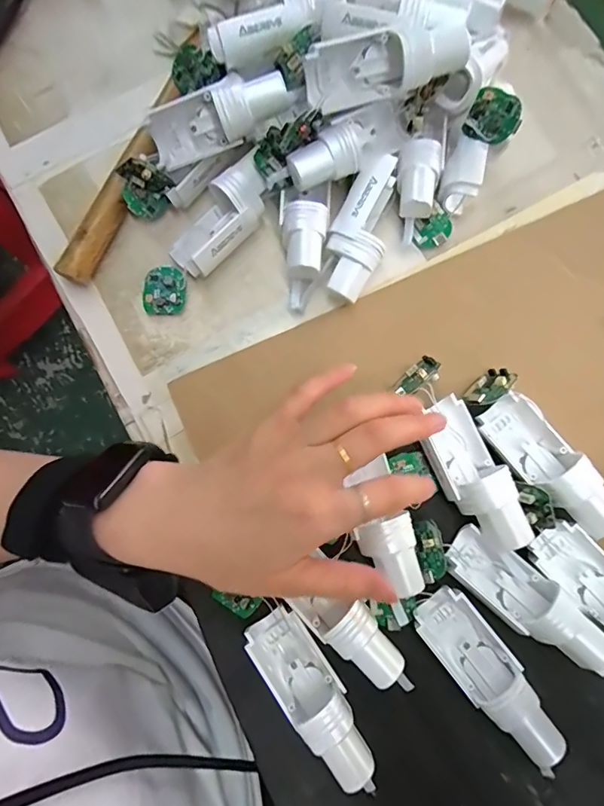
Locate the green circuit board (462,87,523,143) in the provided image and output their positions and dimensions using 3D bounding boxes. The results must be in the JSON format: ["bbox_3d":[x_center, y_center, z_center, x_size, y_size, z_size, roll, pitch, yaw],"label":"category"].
[{"bbox_3d":[0.123,-0.182,0.292,0.033,0.006,0.028,37,120,21],"label":"green circuit board"}]

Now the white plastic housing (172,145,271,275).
[{"bbox_3d":[-0.054,-0.124,0.305,0.036,0.026,0.083,39,98,6],"label":"white plastic housing"}]

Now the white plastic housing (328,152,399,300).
[{"bbox_3d":[0.039,-0.115,0.308,0.036,0.032,0.090,17,93,2],"label":"white plastic housing"}]

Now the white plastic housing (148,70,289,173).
[{"bbox_3d":[-0.053,-0.174,0.282,0.089,0.036,0.032,-8,79,26],"label":"white plastic housing"}]

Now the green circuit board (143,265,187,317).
[{"bbox_3d":[-0.096,-0.078,0.319,0.029,0.008,0.033,-2,83,-1],"label":"green circuit board"}]

